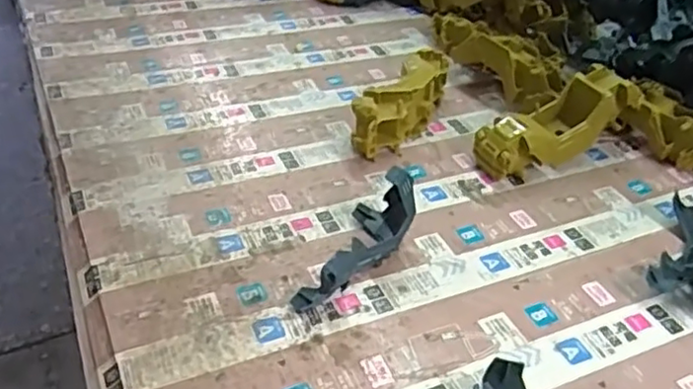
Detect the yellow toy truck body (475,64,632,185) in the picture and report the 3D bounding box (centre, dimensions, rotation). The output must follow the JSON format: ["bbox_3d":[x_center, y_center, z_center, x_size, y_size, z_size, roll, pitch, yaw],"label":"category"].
[{"bbox_3d":[0.197,-0.066,0.616,0.153,0.054,0.058,-28,46,-13],"label":"yellow toy truck body"}]

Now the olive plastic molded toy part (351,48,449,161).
[{"bbox_3d":[0.059,-0.091,0.650,0.043,0.059,0.173,23,41,22],"label":"olive plastic molded toy part"}]

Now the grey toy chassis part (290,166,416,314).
[{"bbox_3d":[0.014,0.031,0.489,0.053,0.055,0.137,18,39,16],"label":"grey toy chassis part"}]

